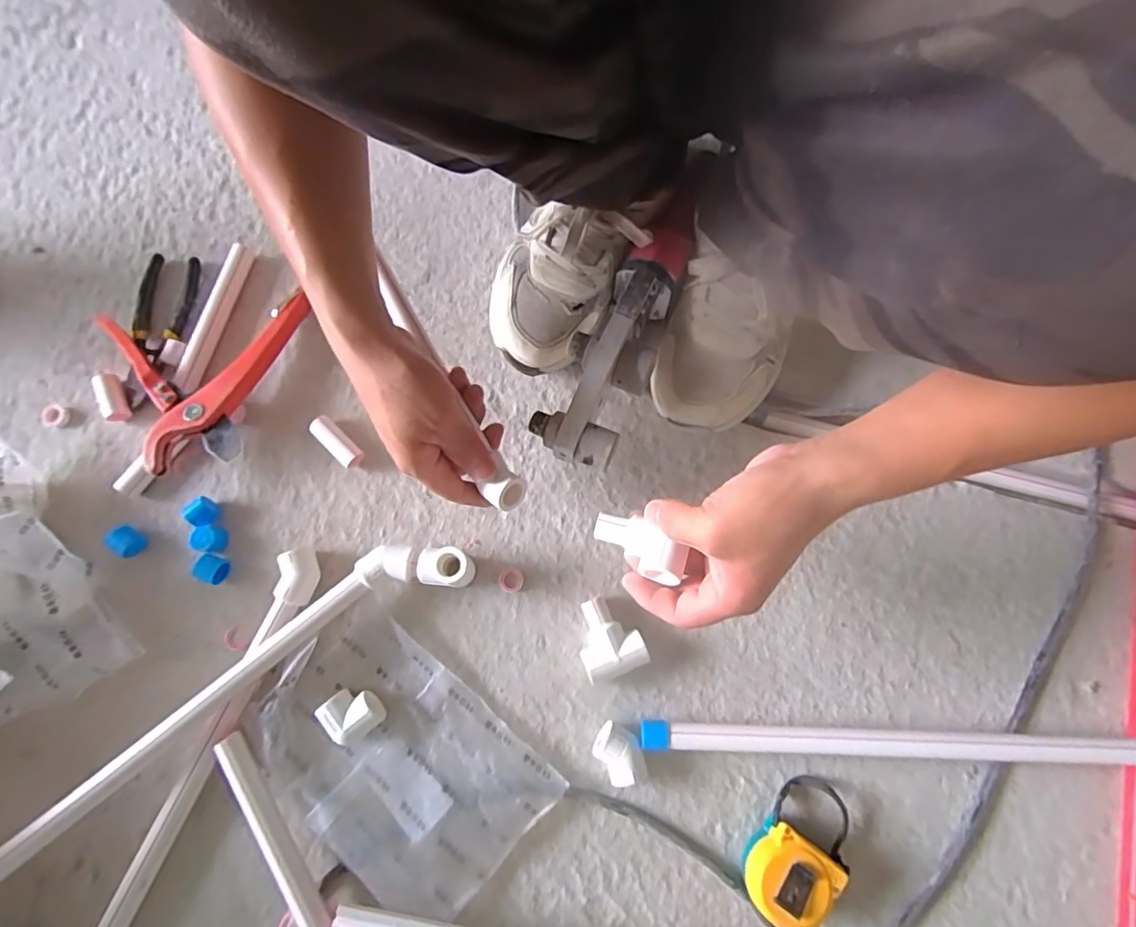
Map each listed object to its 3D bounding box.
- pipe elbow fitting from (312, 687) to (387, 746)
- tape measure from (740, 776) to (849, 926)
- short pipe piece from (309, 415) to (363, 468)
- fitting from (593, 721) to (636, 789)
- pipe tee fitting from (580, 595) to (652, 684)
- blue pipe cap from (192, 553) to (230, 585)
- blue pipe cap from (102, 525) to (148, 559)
[{"bbox_3d":[-0.177,0.205,0.461,0.043,0.030,0.040,-41,80,-8],"label":"pipe elbow fitting"},{"bbox_3d":[0.185,0.306,0.440,0.060,0.041,0.102,40,81,9],"label":"tape measure"},{"bbox_3d":[-0.214,-0.020,0.516,0.053,0.020,0.020,43,81,8],"label":"short pipe piece"},{"bbox_3d":[0.039,0.237,0.456,0.036,0.032,0.040,28,79,6],"label":"fitting"},{"bbox_3d":[0.033,0.148,0.479,0.052,0.031,0.064,-22,78,-4],"label":"pipe tee fitting"},{"bbox_3d":[-0.311,0.093,0.492,0.024,0.023,0.021,23,78,4],"label":"blue pipe cap"},{"bbox_3d":[-0.393,0.069,0.497,0.027,0.029,0.020,37,80,7],"label":"blue pipe cap"}]

